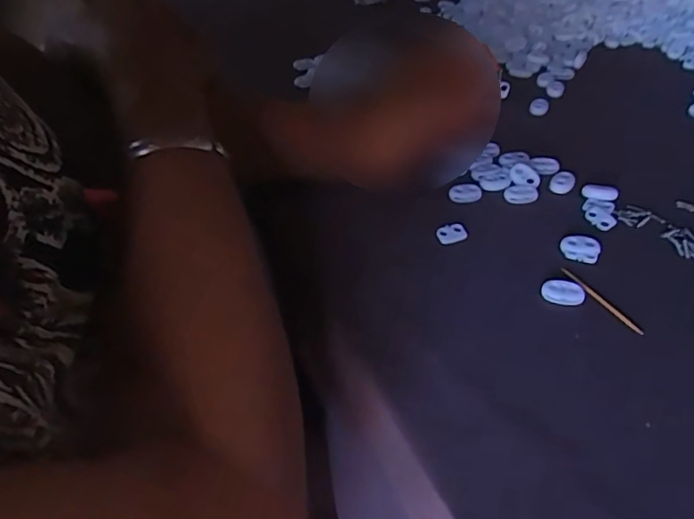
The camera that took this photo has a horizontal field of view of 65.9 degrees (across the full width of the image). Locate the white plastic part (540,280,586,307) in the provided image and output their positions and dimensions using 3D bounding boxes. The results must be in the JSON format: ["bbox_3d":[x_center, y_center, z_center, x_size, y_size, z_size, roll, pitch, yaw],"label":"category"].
[{"bbox_3d":[0.121,0.019,0.301,0.023,0.007,0.013,8,42,13],"label":"white plastic part"}]

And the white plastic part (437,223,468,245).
[{"bbox_3d":[0.067,-0.016,0.345,0.018,0.008,0.011,-17,43,-15],"label":"white plastic part"}]

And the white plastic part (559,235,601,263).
[{"bbox_3d":[0.142,-0.007,0.327,0.022,0.008,0.016,21,47,25],"label":"white plastic part"}]

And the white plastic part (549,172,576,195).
[{"bbox_3d":[0.153,-0.055,0.381,0.015,0.006,0.019,28,50,31],"label":"white plastic part"}]

